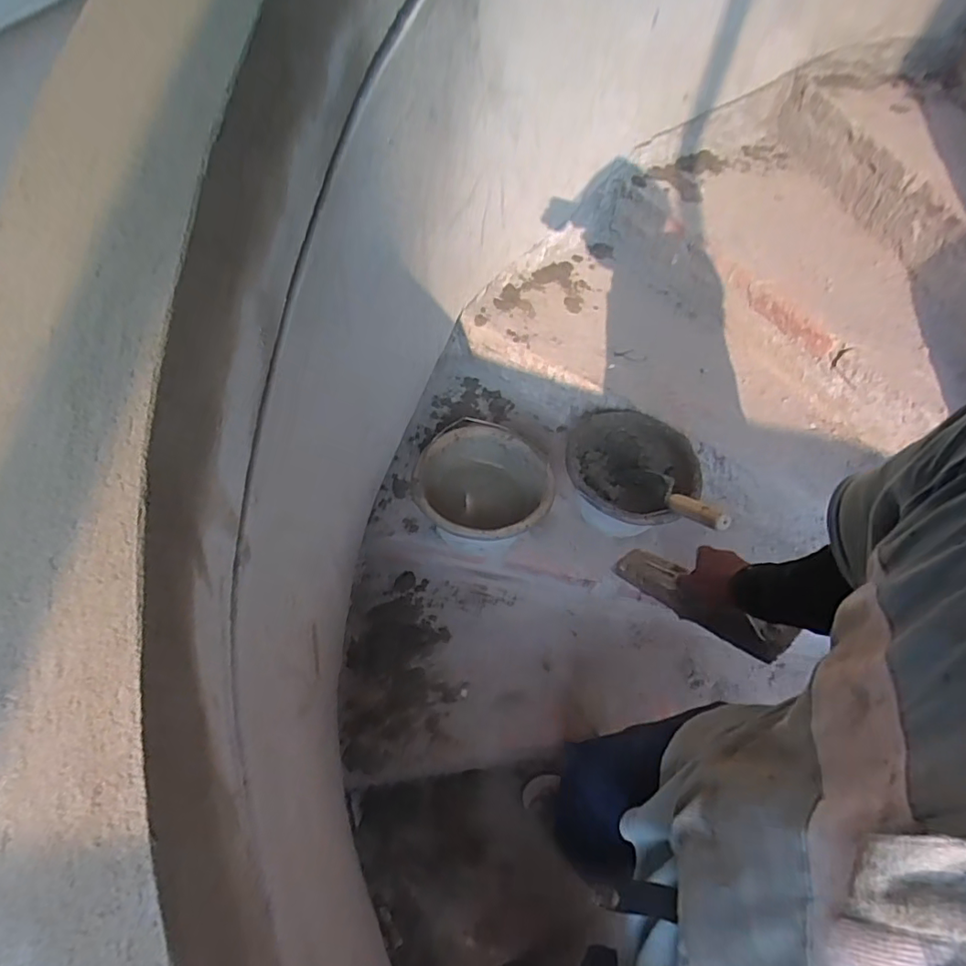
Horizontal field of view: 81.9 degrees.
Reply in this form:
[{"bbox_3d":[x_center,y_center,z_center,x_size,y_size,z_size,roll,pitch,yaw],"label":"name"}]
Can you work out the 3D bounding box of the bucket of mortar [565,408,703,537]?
[{"bbox_3d":[0.288,-0.003,1.130,0.245,0.159,0.255,2,56,-3],"label":"bucket of mortar"}]

